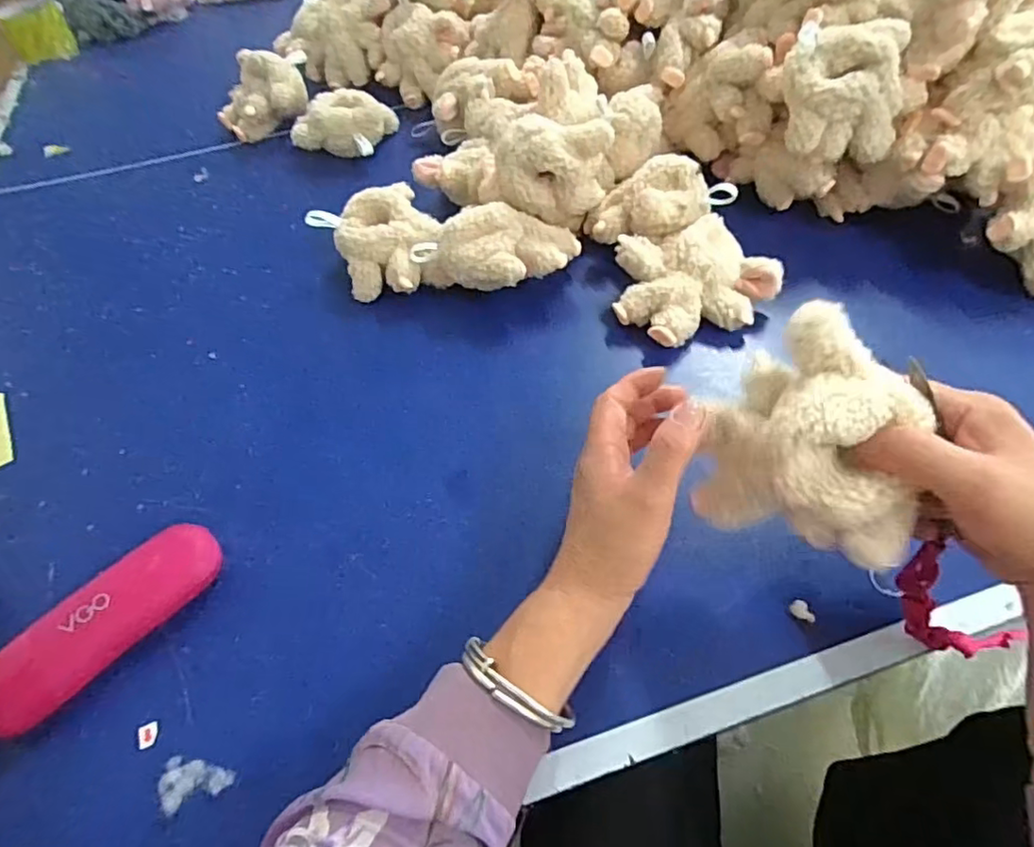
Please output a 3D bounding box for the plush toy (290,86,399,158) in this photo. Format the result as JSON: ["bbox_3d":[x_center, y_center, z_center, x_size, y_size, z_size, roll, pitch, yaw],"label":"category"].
[{"bbox_3d":[-0.204,-0.352,0.698,0.099,0.056,0.078,8,56,10],"label":"plush toy"}]

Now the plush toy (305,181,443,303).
[{"bbox_3d":[-0.123,-0.165,0.555,0.094,0.064,0.105,-26,57,-13],"label":"plush toy"}]

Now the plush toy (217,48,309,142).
[{"bbox_3d":[-0.313,-0.405,0.734,0.112,0.069,0.090,-11,55,-3],"label":"plush toy"}]

